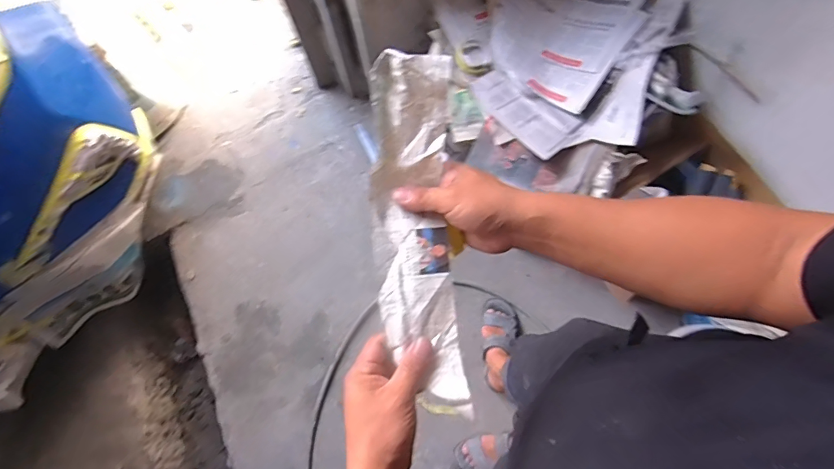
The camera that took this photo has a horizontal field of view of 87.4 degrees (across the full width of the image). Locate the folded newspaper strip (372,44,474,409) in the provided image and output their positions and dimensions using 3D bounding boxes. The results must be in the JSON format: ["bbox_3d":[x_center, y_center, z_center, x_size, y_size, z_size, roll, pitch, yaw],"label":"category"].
[{"bbox_3d":[-0.002,-0.002,0.388,0.073,0.048,0.294,-5,94,1],"label":"folded newspaper strip"}]

